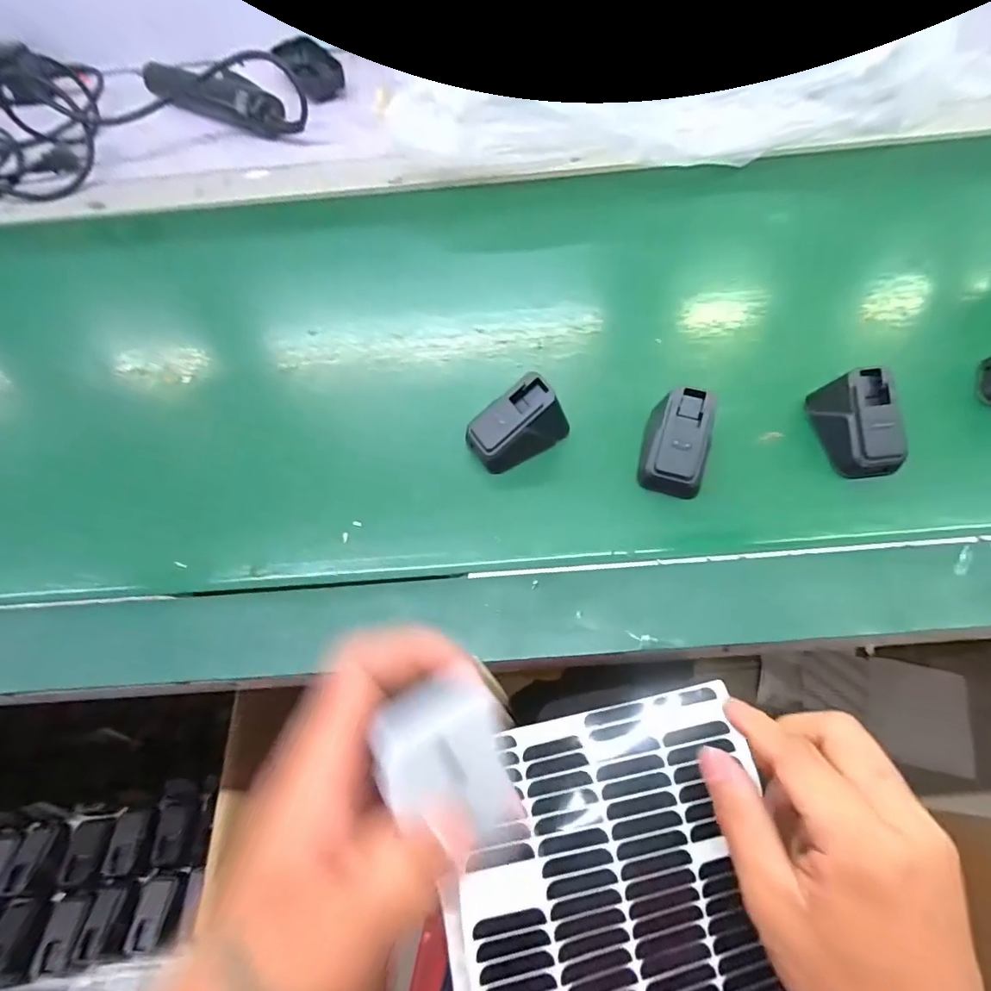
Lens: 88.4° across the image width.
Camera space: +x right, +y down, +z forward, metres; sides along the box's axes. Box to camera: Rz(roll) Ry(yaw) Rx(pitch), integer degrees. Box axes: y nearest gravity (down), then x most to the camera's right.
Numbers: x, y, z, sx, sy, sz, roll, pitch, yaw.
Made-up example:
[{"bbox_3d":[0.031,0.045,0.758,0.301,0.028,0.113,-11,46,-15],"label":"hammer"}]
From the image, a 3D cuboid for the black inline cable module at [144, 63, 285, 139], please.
[{"bbox_3d":[-0.310,-0.434,0.548,0.190,0.028,0.048,24,67,15],"label":"black inline cable module"}]

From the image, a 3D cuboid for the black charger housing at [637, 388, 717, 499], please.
[{"bbox_3d":[0.120,-0.036,0.337,0.042,0.038,0.057,13,64,10],"label":"black charger housing"}]

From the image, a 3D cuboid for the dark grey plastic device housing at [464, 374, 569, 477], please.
[{"bbox_3d":[0.015,-0.050,0.351,0.069,0.039,0.036,-27,64,-10],"label":"dark grey plastic device housing"}]

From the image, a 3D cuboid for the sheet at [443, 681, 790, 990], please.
[{"bbox_3d":[0.071,0.253,0.253,0.167,0.051,0.262,-12,63,-2],"label":"sheet"}]

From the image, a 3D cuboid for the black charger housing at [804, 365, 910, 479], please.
[{"bbox_3d":[0.242,-0.049,0.337,0.036,0.038,0.067,-8,62,0],"label":"black charger housing"}]

